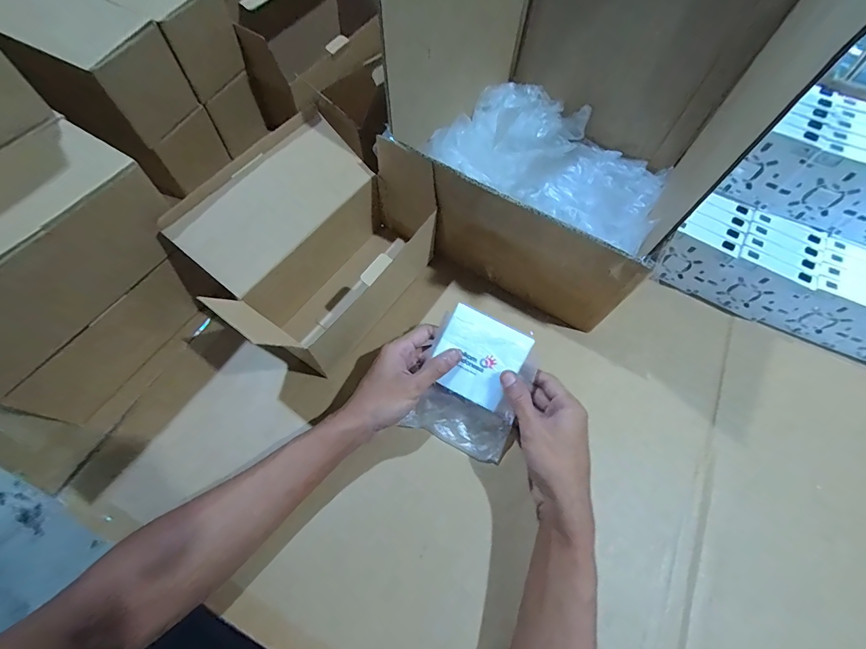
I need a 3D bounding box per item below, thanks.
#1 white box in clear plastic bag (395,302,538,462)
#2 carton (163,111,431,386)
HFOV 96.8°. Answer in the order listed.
[{"bbox_3d":[0.042,0.063,0.401,0.107,0.015,0.144,22,105,6],"label":"white box in clear plastic bag"},{"bbox_3d":[-0.130,-0.081,0.440,0.175,0.162,0.232,35,68,12],"label":"carton"}]

